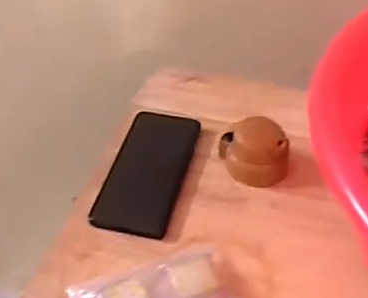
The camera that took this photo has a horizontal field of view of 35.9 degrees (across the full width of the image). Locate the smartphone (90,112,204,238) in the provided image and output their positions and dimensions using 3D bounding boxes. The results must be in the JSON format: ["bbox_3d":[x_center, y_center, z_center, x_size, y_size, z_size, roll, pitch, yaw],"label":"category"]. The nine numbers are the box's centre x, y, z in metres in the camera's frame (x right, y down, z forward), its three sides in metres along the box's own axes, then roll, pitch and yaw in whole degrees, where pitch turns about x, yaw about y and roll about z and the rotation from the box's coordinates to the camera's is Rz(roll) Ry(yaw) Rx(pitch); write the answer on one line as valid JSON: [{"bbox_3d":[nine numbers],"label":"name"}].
[{"bbox_3d":[-0.036,0.020,0.587,0.076,0.006,0.164,10,44,10],"label":"smartphone"}]

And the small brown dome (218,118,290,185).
[{"bbox_3d":[0.071,0.002,0.573,0.067,0.049,0.054,1,43,1],"label":"small brown dome"}]

